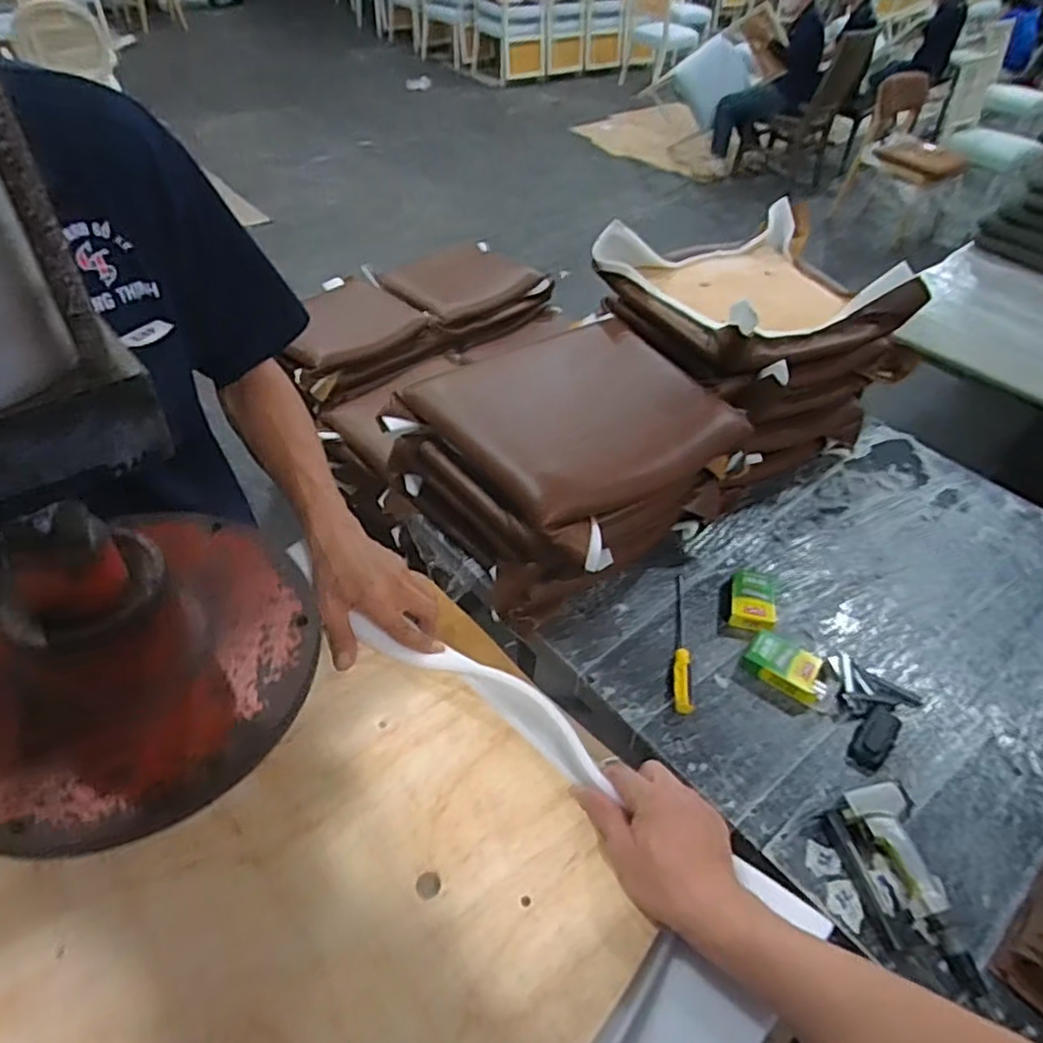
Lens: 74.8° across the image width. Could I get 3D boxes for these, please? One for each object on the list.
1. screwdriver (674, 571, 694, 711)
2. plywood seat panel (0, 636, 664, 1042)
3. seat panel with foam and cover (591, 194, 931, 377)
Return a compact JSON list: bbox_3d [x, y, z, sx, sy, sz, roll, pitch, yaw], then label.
[{"bbox_3d":[0.276,0.190,1.178,0.032,0.035,0.306,6,45,4],"label":"screwdriver"},{"bbox_3d":[-0.158,0.302,0.492,0.435,0.026,0.362,-33,55,-30],"label":"plywood seat panel"},{"bbox_3d":[0.475,-0.468,1.399,0.490,0.165,0.435,-19,51,-22],"label":"seat panel with foam and cover"}]

